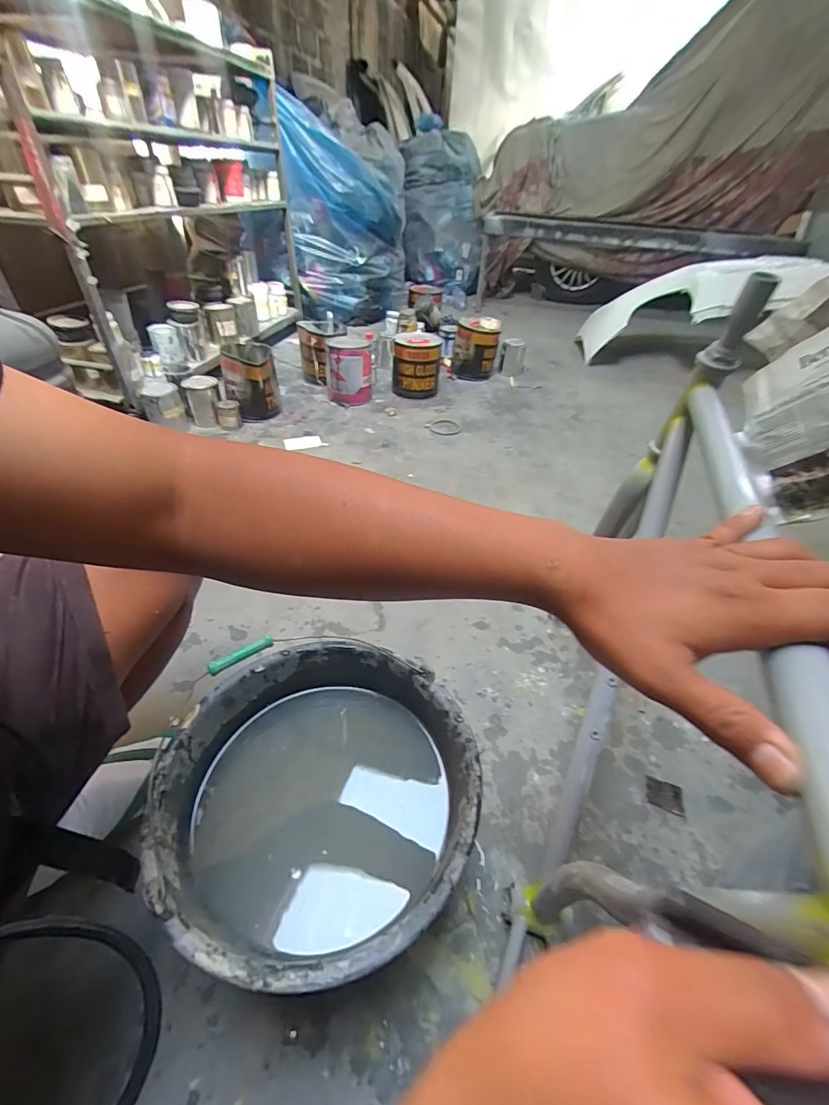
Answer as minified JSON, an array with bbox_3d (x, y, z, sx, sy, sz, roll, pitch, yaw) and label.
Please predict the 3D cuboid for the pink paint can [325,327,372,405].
[{"bbox_3d":[-0.239,-0.678,1.618,0.167,0.253,0.166,-3,41,-7],"label":"pink paint can"}]

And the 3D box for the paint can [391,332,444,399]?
[{"bbox_3d":[0.005,-0.740,1.713,0.182,0.206,0.193,2,41,-1],"label":"paint can"}]

